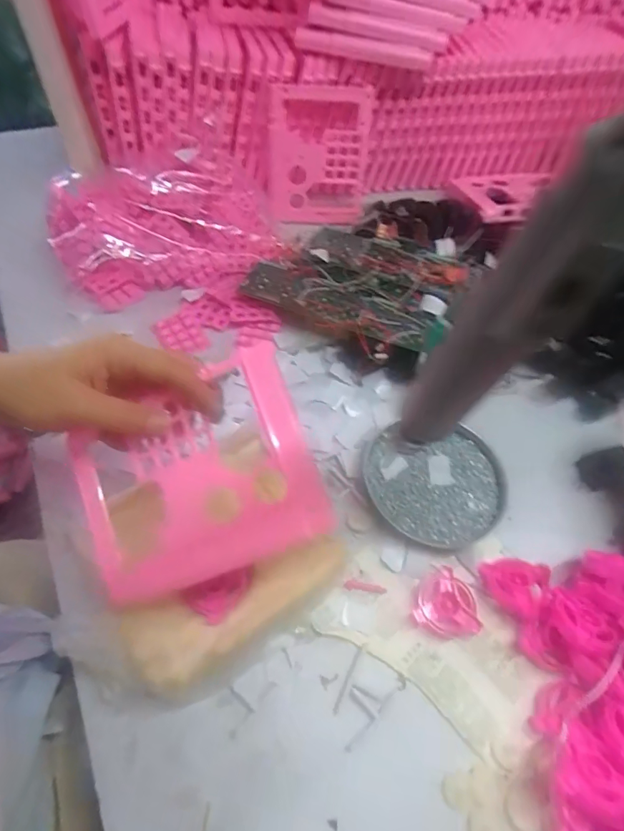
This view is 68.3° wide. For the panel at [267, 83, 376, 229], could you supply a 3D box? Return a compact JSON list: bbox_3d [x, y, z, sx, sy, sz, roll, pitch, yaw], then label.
[{"bbox_3d":[0.010,-0.332,0.603,0.128,0.165,0.025,-4,46,-7],"label":"panel"}]

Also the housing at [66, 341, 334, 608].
[{"bbox_3d":[-0.082,0.042,0.305,0.169,0.013,0.129,-24,80,14],"label":"housing"}]

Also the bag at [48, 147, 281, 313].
[{"bbox_3d":[-0.172,-0.233,0.556,0.252,0.080,0.193,-7,56,-7],"label":"bag"}]

